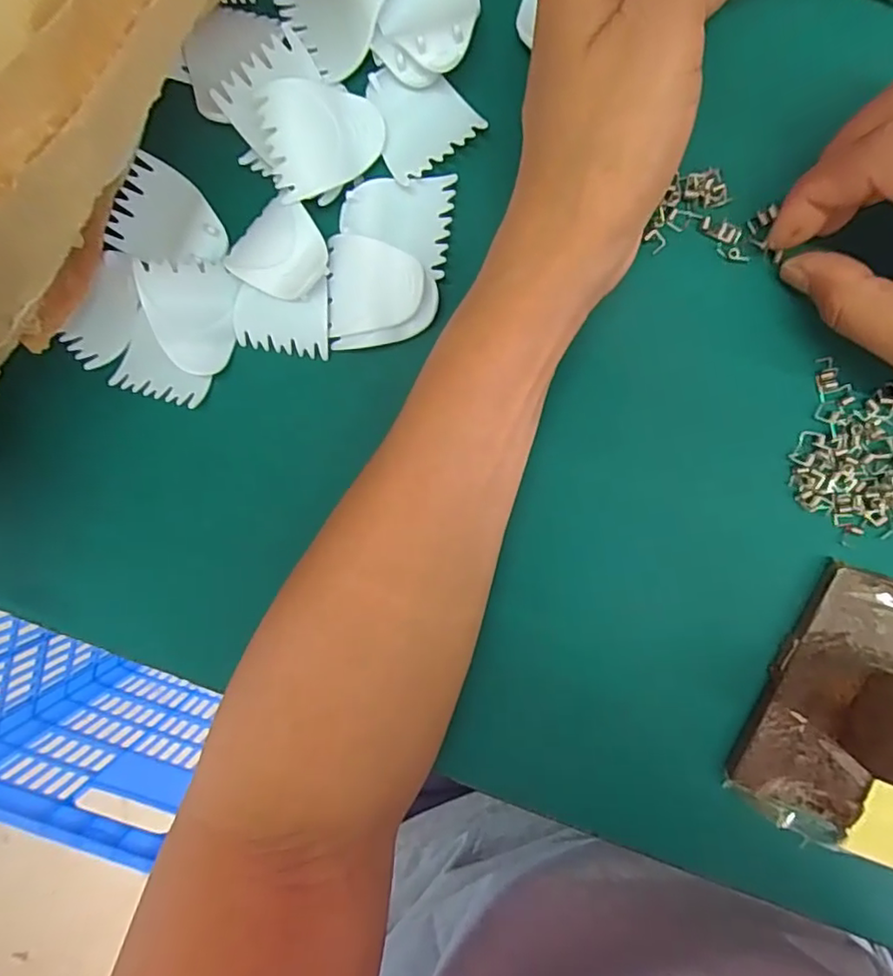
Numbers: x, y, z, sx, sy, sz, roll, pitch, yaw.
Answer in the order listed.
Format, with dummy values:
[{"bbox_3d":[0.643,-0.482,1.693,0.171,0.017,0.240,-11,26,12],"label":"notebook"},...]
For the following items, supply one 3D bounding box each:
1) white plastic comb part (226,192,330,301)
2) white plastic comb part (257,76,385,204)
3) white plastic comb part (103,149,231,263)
[{"bbox_3d":[-0.066,-0.095,0.233,0.036,0.008,0.035,32,99,3],"label":"white plastic comb part"},{"bbox_3d":[-0.048,-0.135,0.226,0.045,0.007,0.038,-11,112,-13],"label":"white plastic comb part"},{"bbox_3d":[-0.113,-0.112,0.237,0.046,0.014,0.040,20,98,5],"label":"white plastic comb part"}]

